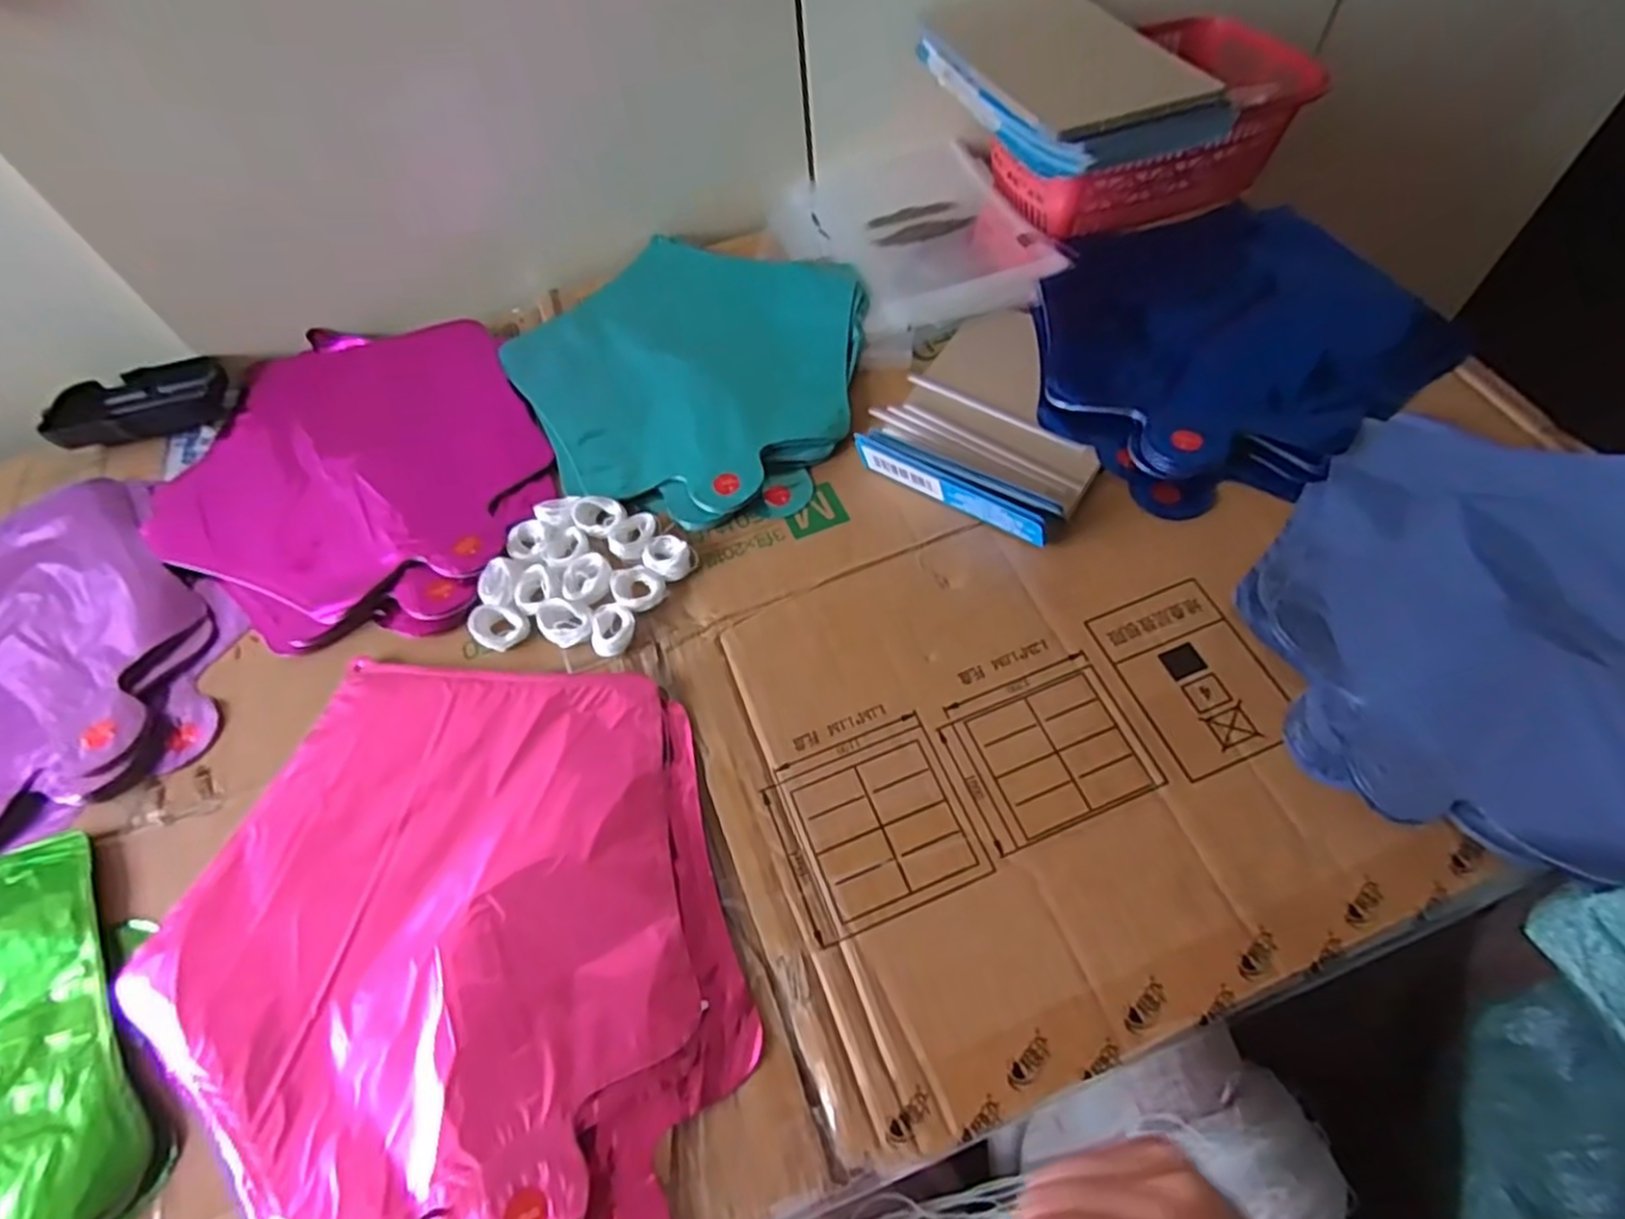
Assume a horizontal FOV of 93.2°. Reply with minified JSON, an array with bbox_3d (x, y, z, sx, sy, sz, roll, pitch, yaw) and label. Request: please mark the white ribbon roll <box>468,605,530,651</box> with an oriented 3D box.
[{"bbox_3d":[-0.162,0.008,0.395,0.029,0.008,0.023,13,62,12],"label":"white ribbon roll"}]

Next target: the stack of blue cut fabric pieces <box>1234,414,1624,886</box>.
[{"bbox_3d":[0.339,0.001,0.365,0.249,0.013,0.222,-5,59,1],"label":"stack of blue cut fabric pieces"}]

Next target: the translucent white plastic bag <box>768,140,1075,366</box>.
[{"bbox_3d":[0.075,-0.267,0.554,0.163,0.016,0.199,-22,60,-8],"label":"translucent white plastic bag"}]

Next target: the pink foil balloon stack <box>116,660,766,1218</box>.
[{"bbox_3d":[-0.151,0.136,0.325,0.244,0.017,0.235,2,60,6],"label":"pink foil balloon stack"}]

